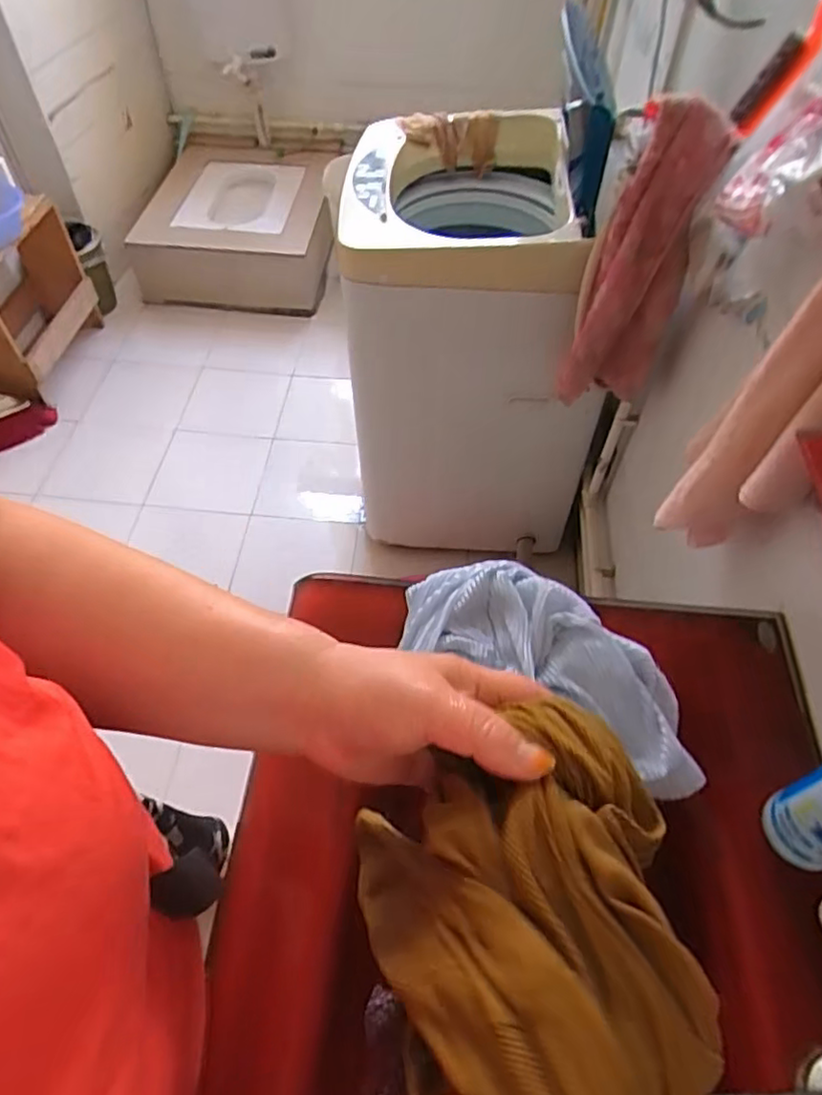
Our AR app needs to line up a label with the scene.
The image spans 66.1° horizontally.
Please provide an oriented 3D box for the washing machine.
[{"bbox_3d":[0.117,-0.381,1.350,0.475,0.804,0.463,-3,54,-4],"label":"washing machine"}]

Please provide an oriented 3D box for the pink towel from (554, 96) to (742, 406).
[{"bbox_3d":[0.309,-0.374,0.880,0.134,0.394,0.062,15,55,10],"label":"pink towel"}]

